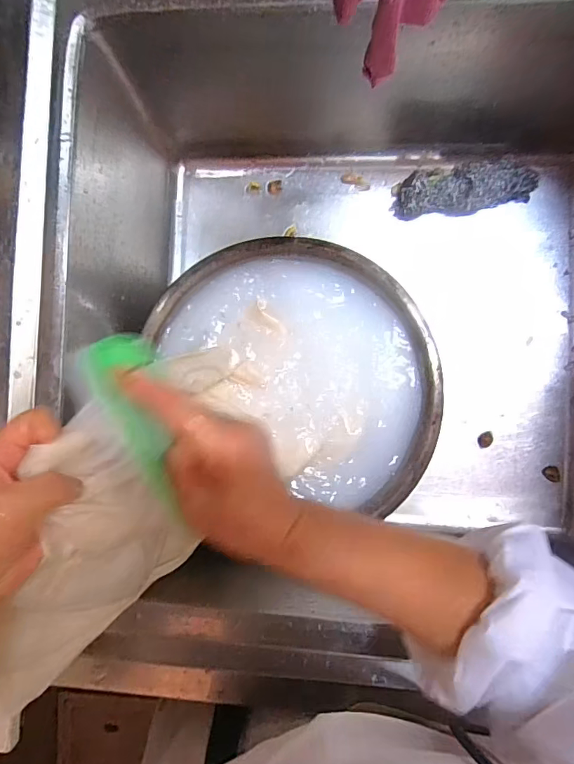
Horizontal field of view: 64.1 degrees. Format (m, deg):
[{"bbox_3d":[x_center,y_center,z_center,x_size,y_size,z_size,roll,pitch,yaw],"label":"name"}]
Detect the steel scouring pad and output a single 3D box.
[{"bbox_3d":[0.227,-0.246,0.585,0.176,0.044,0.060,-7,87,4],"label":"steel scouring pad"}]

